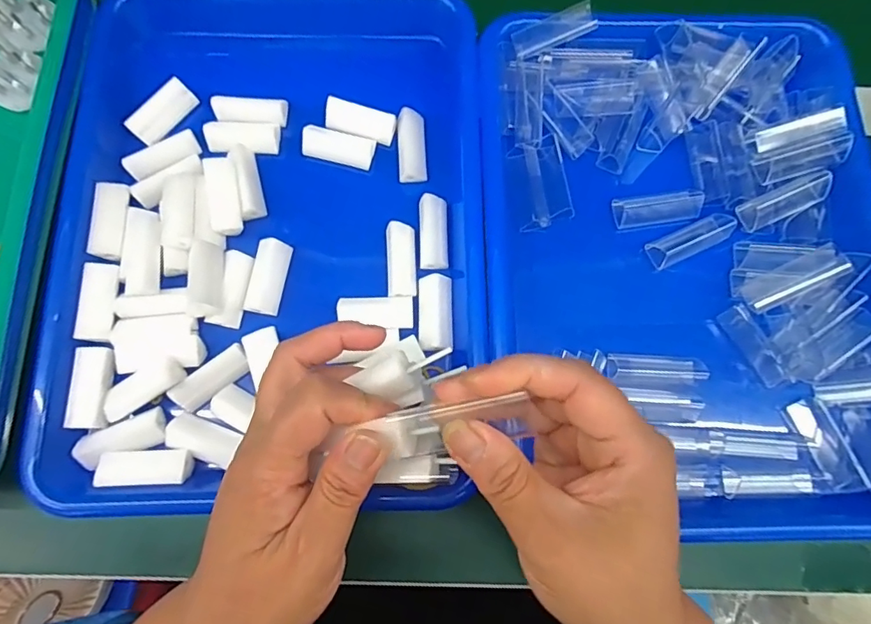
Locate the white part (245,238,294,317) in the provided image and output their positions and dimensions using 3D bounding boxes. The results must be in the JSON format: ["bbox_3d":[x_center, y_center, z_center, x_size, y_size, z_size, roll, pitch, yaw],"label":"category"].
[{"bbox_3d":[-0.104,-0.022,0.310,0.020,0.012,0.045,10,77,1],"label":"white part"}]

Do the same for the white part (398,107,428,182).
[{"bbox_3d":[-0.015,-0.110,0.336,0.018,0.012,0.046,-2,91,-2],"label":"white part"}]

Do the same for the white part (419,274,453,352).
[{"bbox_3d":[0.000,0.000,0.308,0.020,0.008,0.046,0,77,-2],"label":"white part"}]

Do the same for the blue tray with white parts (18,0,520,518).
[{"bbox_3d":[-0.095,-0.065,0.326,0.254,0.047,0.344,-3,77,-2],"label":"blue tray with white parts"}]

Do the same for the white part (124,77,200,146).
[{"bbox_3d":[-0.179,-0.131,0.330,0.015,0.017,0.045,37,78,7],"label":"white part"}]

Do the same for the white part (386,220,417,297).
[{"bbox_3d":[-0.021,-0.033,0.317,0.018,0.006,0.046,-2,89,-2],"label":"white part"}]

